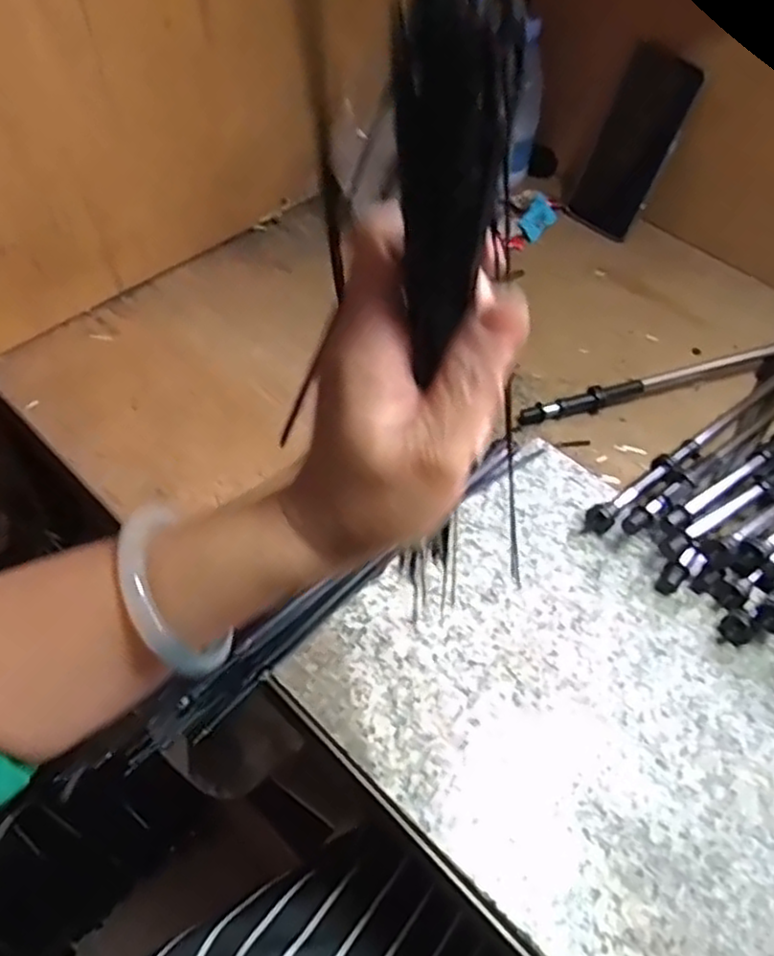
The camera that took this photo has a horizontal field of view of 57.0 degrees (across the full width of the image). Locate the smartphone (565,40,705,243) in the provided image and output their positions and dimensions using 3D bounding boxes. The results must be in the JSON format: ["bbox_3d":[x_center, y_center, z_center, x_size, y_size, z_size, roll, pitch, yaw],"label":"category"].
[{"bbox_3d":[0.227,-0.307,0.663,0.071,0.155,0.016,39,39,25],"label":"smartphone"}]

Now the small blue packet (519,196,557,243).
[{"bbox_3d":[0.149,-0.256,0.705,0.028,0.009,0.056,46,62,-9],"label":"small blue packet"}]

